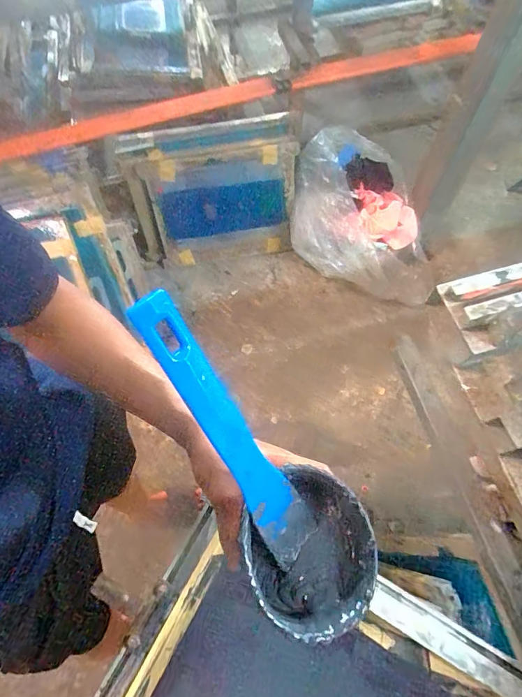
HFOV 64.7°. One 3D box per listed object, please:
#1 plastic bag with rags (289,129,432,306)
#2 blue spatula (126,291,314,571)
[{"bbox_3d":[0.387,-0.462,1.473,0.553,0.307,0.463,19,69,8],"label":"plastic bag with rags"},{"bbox_3d":[-0.020,0.068,0.301,0.041,0.016,0.242,-33,115,-12],"label":"blue spatula"}]

